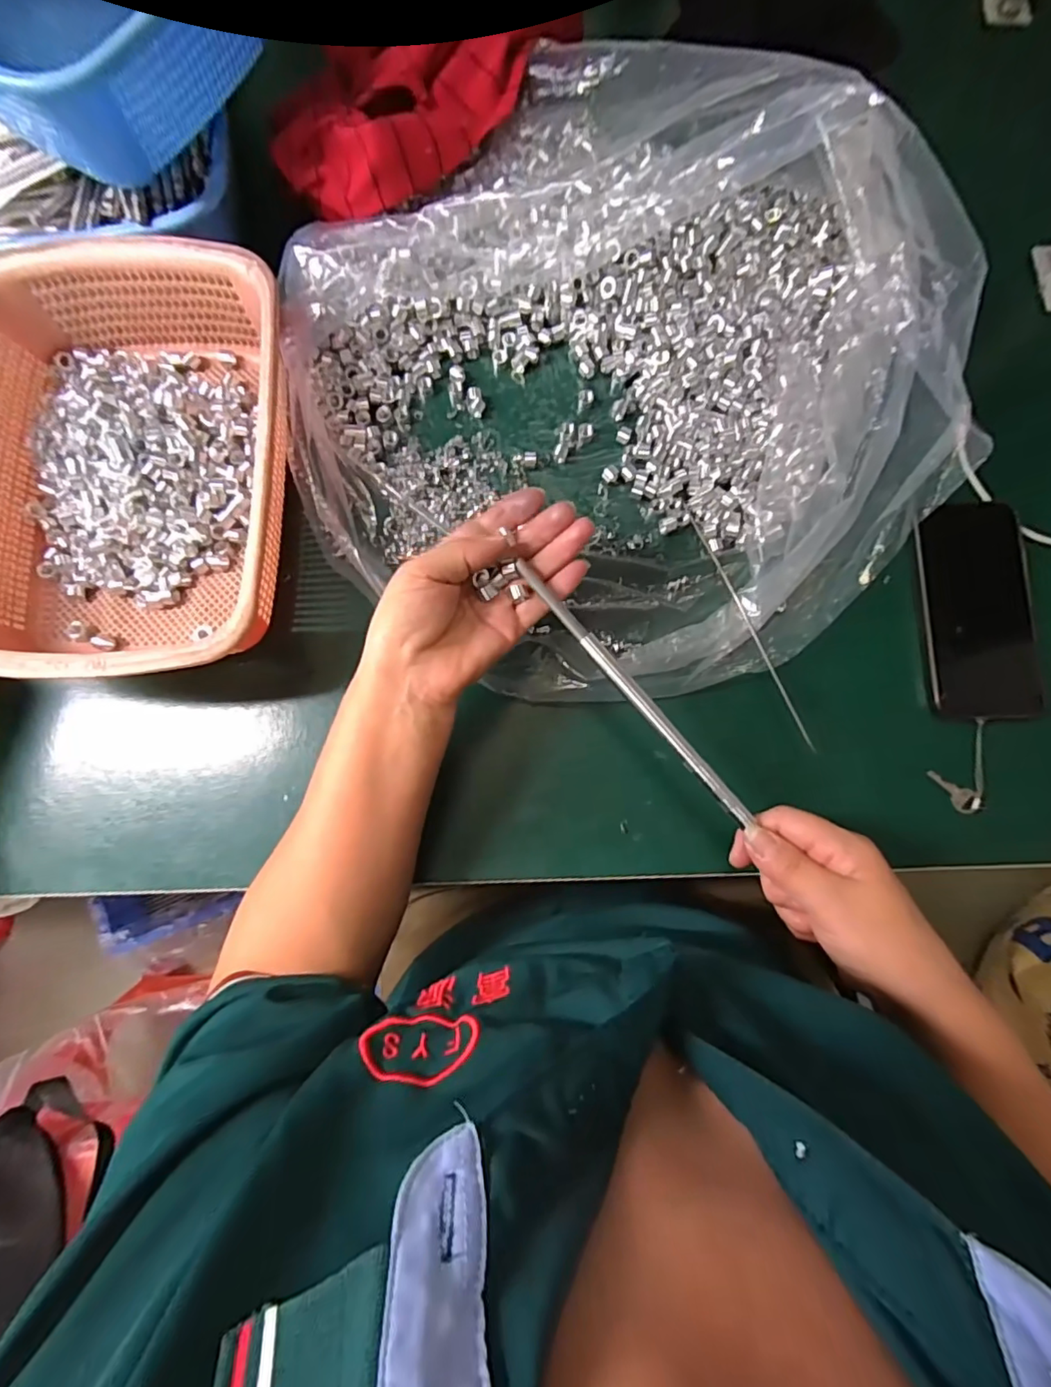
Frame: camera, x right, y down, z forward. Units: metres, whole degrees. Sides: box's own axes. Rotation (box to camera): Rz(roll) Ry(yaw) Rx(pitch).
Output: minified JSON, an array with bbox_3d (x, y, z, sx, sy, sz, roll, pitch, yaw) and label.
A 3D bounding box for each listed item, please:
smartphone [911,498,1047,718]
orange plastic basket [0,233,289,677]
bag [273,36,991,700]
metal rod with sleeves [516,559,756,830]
[{"bbox_3d":[0.330,-0.061,0.396,0.077,0.013,0.157,-3,85,-1],"label":"smartphone"},{"bbox_3d":[-0.268,-0.154,0.365,0.211,0.071,0.288,-2,85,-1],"label":"orange plastic basket"},{"bbox_3d":[0.069,-0.225,0.355,0.466,0.114,0.439,-37,87,-4],"label":"bag"},{"bbox_3d":[0.067,0.000,0.334,0.009,0.006,0.207,-41,89,-4],"label":"metal rod with sleeves"}]

